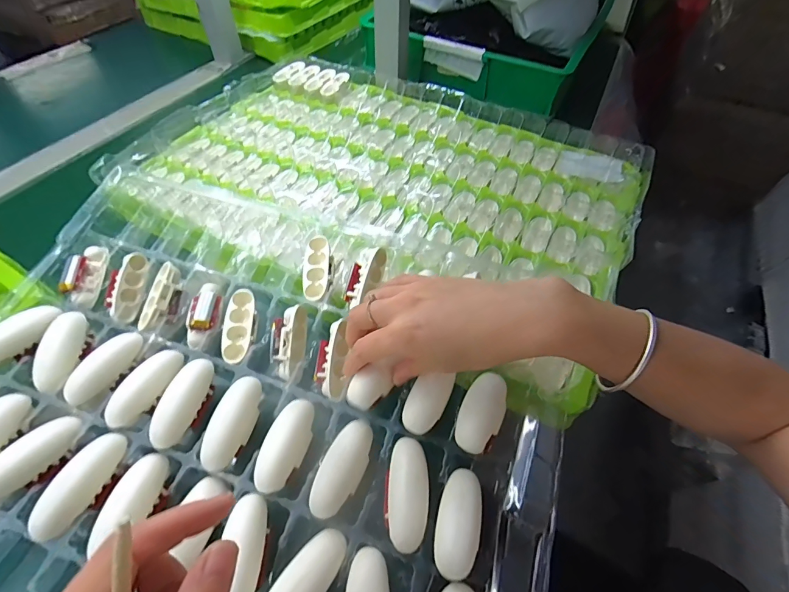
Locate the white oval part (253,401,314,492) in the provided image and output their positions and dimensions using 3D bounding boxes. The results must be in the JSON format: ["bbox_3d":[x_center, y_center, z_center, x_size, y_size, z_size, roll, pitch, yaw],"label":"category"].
[{"bbox_3d":[-0.078,0.106,0.272,0.029,0.012,0.065,10,53,6],"label":"white oval part"}]

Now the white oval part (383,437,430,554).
[{"bbox_3d":[0.008,0.133,0.256,0.029,0.009,0.066,5,52,2],"label":"white oval part"}]

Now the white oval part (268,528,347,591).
[{"bbox_3d":[-0.055,0.173,0.225,0.026,0.010,0.066,34,58,22],"label":"white oval part"}]

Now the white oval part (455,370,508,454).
[{"bbox_3d":[0.063,0.082,0.268,0.030,0.010,0.060,26,56,17],"label":"white oval part"}]

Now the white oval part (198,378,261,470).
[{"bbox_3d":[-0.120,0.093,0.279,0.028,0.015,0.066,11,53,6],"label":"white oval part"}]

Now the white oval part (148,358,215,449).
[{"bbox_3d":[-0.161,0.078,0.284,0.022,0.019,0.065,15,53,9],"label":"white oval part"}]

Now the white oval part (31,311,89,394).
[{"bbox_3d":[-0.277,0.045,0.311,0.021,0.019,0.065,3,69,-2],"label":"white oval part"}]

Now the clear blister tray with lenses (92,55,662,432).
[{"bbox_3d":[-0.017,-0.157,0.474,0.584,0.046,0.403,25,55,16],"label":"clear blister tray with lenses"}]

